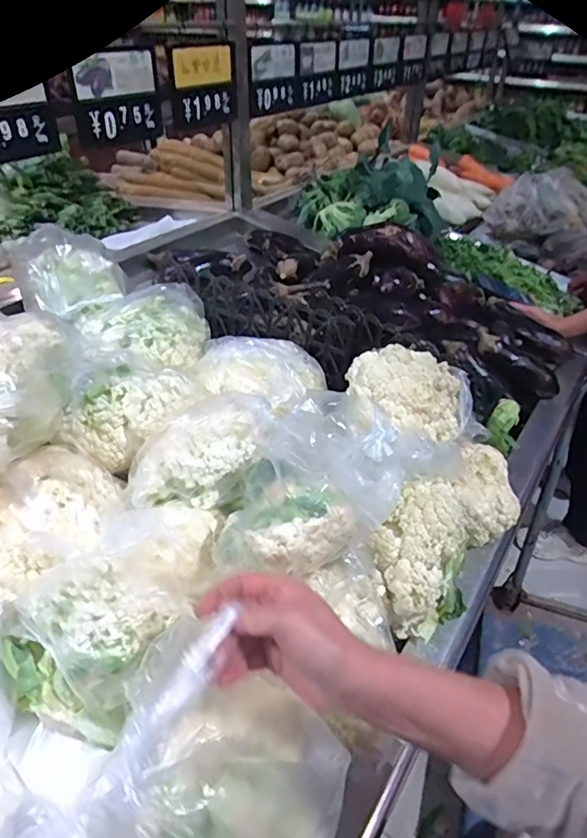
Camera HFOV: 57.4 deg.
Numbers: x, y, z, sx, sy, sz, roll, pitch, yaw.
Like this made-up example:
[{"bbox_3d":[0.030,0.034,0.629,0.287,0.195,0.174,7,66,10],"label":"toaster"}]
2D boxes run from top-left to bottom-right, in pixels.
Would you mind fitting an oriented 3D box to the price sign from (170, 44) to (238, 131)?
[{"bbox_3d":[-0.203,-0.770,1.241,0.019,0.153,0.199,23,44,25],"label":"price sign"}]

